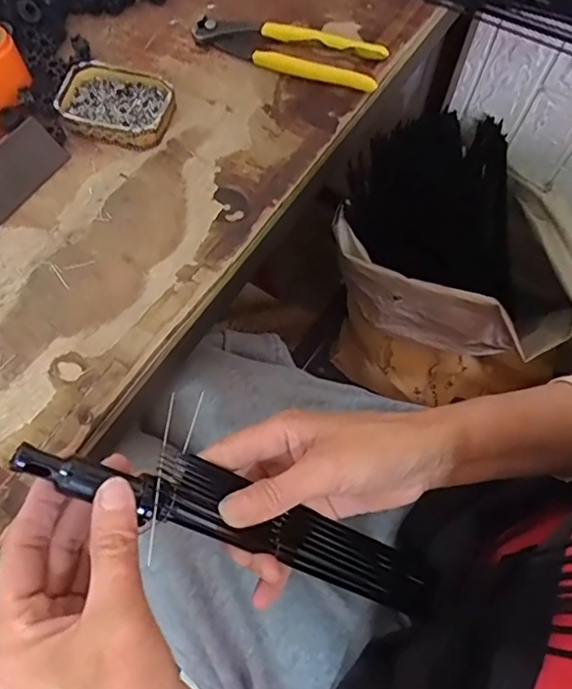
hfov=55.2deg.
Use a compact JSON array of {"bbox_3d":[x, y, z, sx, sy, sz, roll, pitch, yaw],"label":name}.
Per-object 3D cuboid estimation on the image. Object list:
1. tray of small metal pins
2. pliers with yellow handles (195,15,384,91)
[{"bbox_3d":[-0.138,-0.196,0.443,0.089,0.021,0.063,15,68,6],"label":"tray of small metal pins"},{"bbox_3d":[0.001,-0.255,0.468,0.162,0.018,0.042,19,69,7],"label":"pliers with yellow handles"}]

